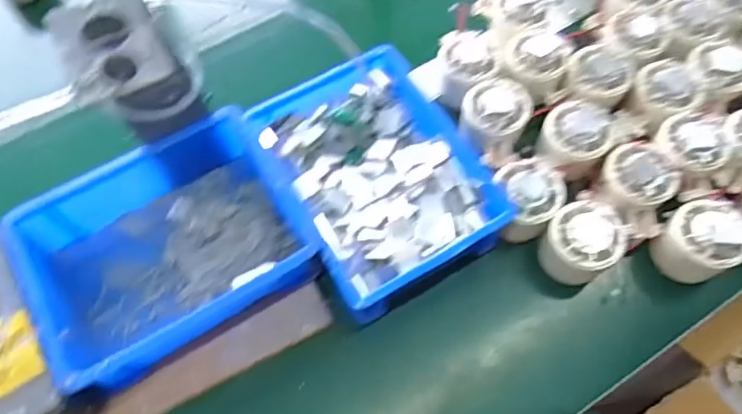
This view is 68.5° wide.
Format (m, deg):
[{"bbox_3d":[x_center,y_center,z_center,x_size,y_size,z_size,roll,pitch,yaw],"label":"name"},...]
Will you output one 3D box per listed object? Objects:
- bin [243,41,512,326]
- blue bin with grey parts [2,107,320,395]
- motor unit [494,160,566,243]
[{"bbox_3d":[0.006,-0.025,0.462,0.151,0.062,0.196,-26,67,-11],"label":"bin"},{"bbox_3d":[-0.159,0.032,0.426,0.189,0.069,0.140,-30,67,-12],"label":"blue bin with grey parts"},{"bbox_3d":[0.135,-0.005,0.462,0.053,0.051,0.056,0,65,1],"label":"motor unit"}]

